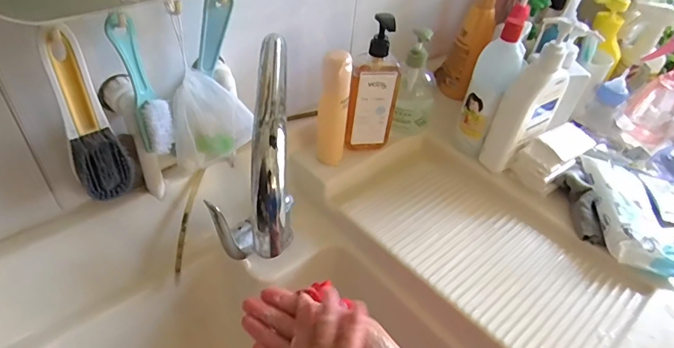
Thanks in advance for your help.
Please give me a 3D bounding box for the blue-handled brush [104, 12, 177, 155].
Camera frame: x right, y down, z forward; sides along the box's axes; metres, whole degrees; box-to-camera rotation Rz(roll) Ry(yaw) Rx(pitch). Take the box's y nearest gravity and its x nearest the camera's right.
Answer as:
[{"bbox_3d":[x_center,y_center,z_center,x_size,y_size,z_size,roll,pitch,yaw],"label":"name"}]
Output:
[{"bbox_3d":[-0.193,-0.086,0.449,0.029,0.148,0.032,26,47,19],"label":"blue-handled brush"}]

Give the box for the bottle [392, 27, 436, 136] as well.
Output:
[{"bbox_3d":[0.123,-0.136,0.679,0.070,0.154,0.056,8,44,1],"label":"bottle"}]

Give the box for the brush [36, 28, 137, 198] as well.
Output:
[{"bbox_3d":[-0.239,-0.051,0.426,0.048,0.177,0.036,-19,50,-25],"label":"brush"}]

